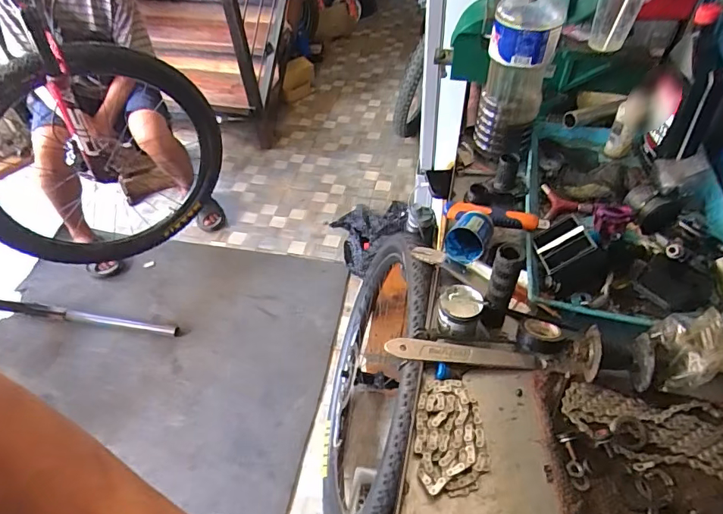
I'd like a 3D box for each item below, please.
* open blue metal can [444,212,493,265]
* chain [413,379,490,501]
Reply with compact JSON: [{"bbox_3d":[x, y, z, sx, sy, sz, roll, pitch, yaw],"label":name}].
[{"bbox_3d":[0.158,-0.031,0.689,0.060,0.057,0.079,1,25,26],"label":"open blue metal can"},{"bbox_3d":[0.097,0.195,0.522,0.073,0.016,0.124,-2,47,1],"label":"chain"}]

